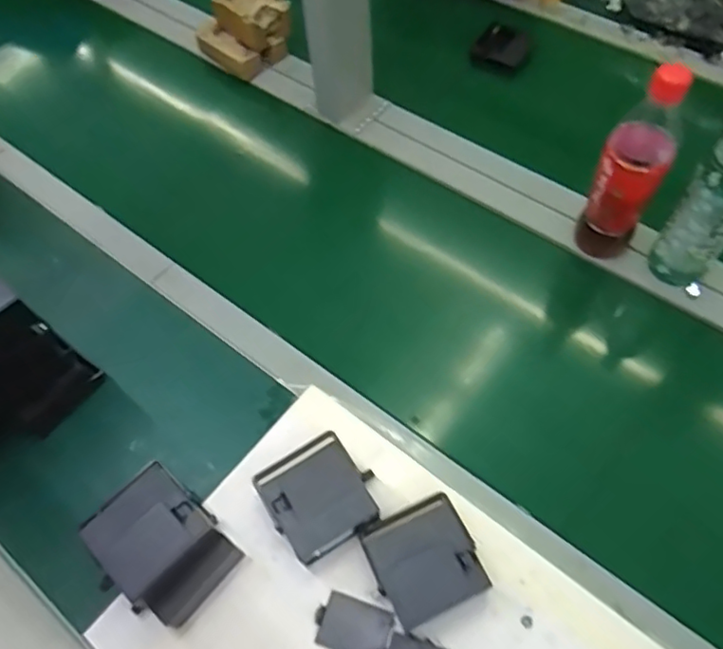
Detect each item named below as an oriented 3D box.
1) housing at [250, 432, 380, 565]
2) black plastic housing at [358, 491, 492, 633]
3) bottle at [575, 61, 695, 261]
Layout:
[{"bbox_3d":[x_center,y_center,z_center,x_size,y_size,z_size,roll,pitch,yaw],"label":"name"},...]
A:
[{"bbox_3d":[-0.040,0.163,0.572,0.092,0.033,0.094,-28,62,-12],"label":"housing"},{"bbox_3d":[0.059,0.220,0.559,0.093,0.038,0.100,-24,61,-9],"label":"black plastic housing"},{"bbox_3d":[0.283,-0.160,0.634,0.066,0.235,0.058,21,64,16],"label":"bottle"}]

